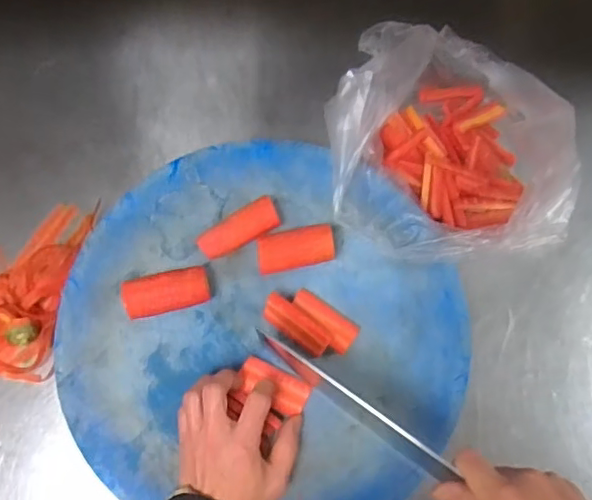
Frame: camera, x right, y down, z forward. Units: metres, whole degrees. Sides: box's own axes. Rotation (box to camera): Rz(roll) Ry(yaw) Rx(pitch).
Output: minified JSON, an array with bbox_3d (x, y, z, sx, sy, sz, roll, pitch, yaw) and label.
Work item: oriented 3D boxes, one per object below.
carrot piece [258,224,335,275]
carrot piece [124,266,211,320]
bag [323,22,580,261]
[{"bbox_3d":[0.000,0.000,0.586,0.077,0.033,0.044,-13,75,-4],"label":"carrot piece"},{"bbox_3d":[-0.124,0.043,0.570,0.079,0.038,0.038,-15,75,-4],"label":"carrot piece"},{"bbox_3d":[0.154,-0.111,0.626,0.234,0.145,0.253,-5,74,-1],"label":"bag"}]

